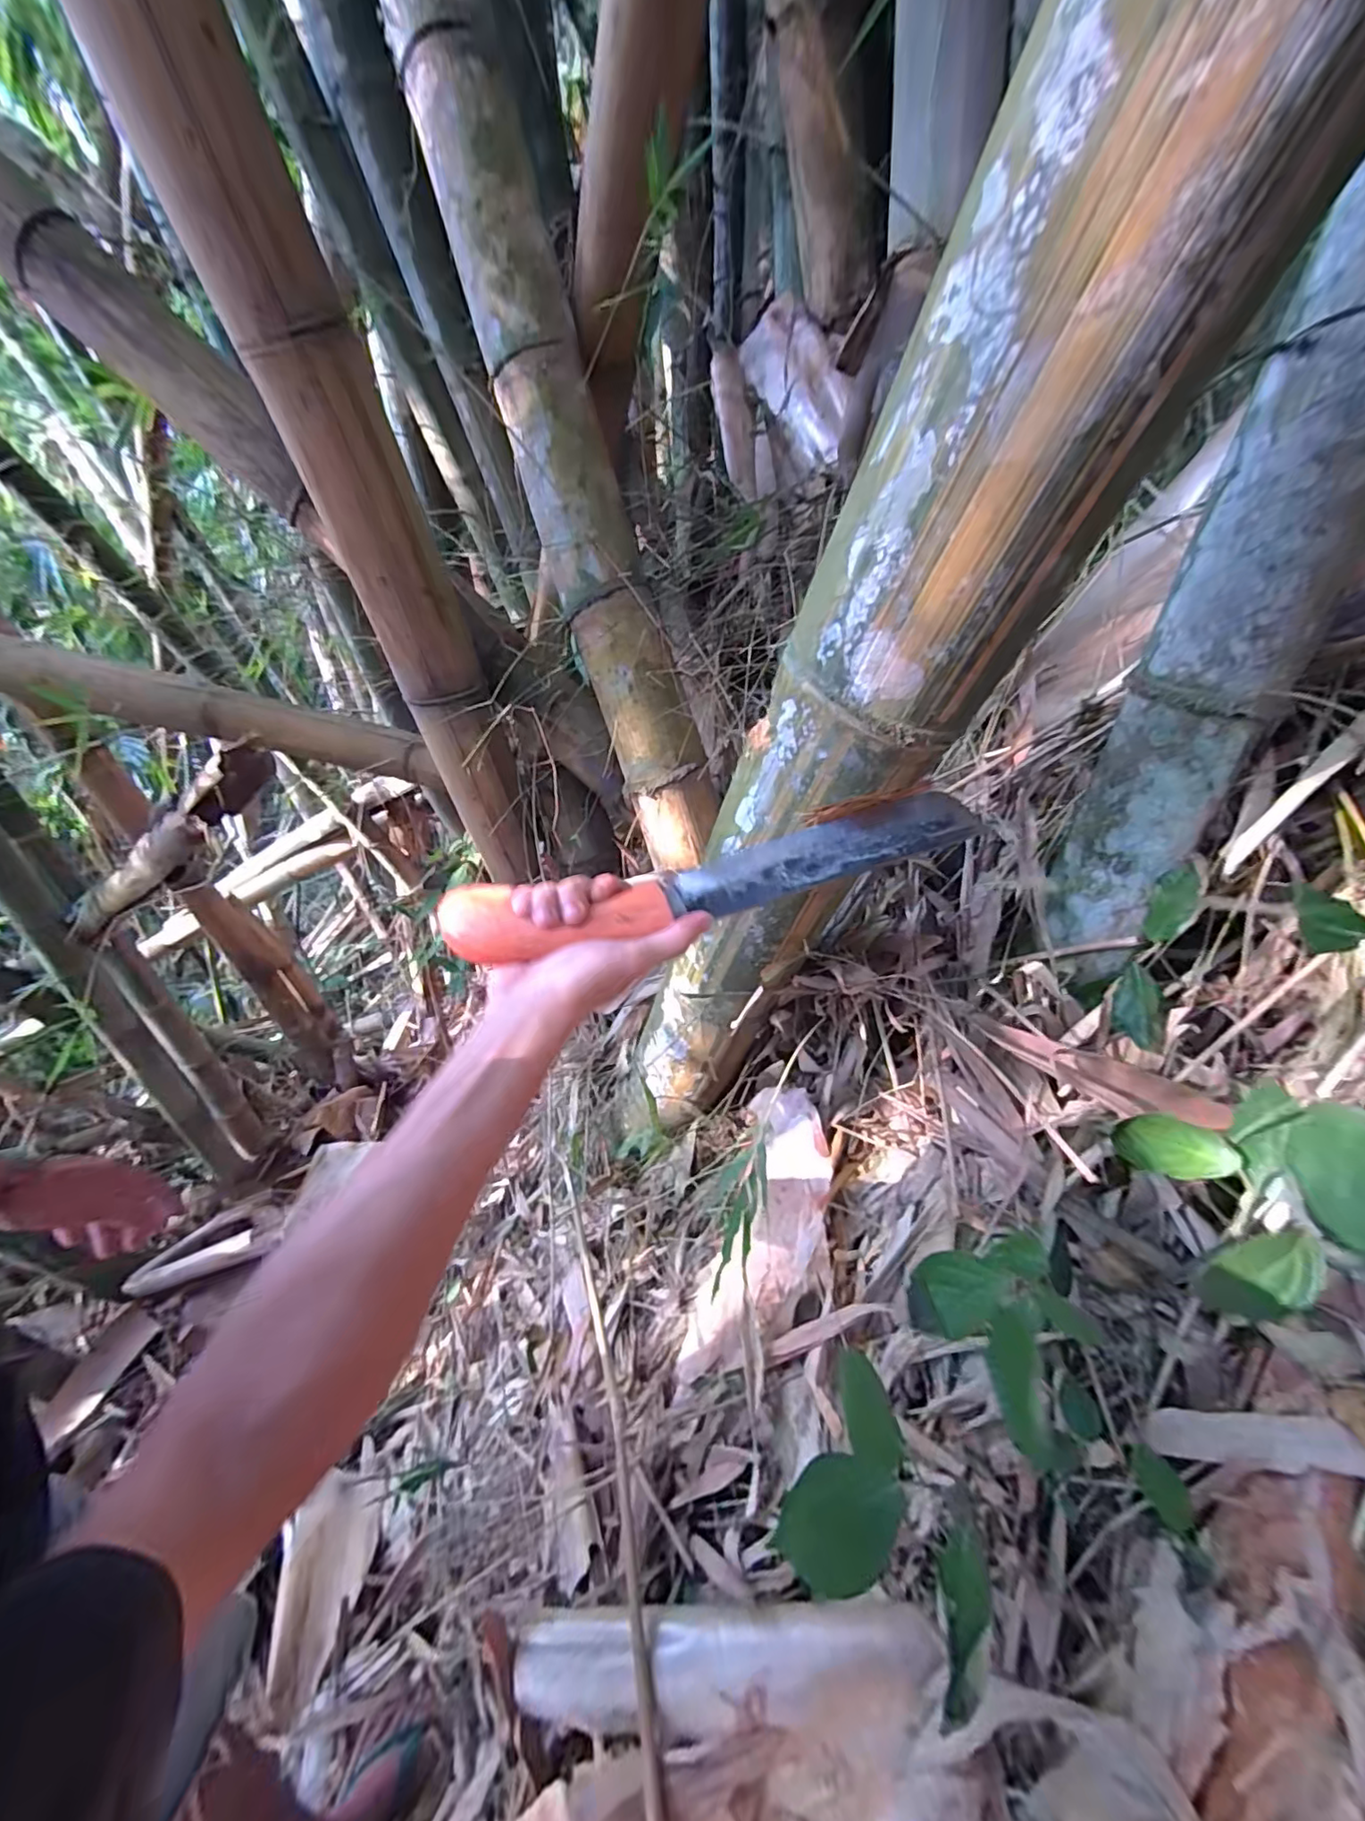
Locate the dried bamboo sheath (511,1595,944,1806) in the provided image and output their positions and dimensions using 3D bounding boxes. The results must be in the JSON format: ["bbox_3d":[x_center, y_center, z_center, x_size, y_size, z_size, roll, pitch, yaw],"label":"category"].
[{"bbox_3d":[0.017,0.625,0.479,0.371,0.046,0.093,-19,29,16],"label":"dried bamboo sheath"}]

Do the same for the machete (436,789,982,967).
[{"bbox_3d":[0.034,-0.026,0.419,0.385,0.033,0.056,-14,33,-14],"label":"machete"}]

